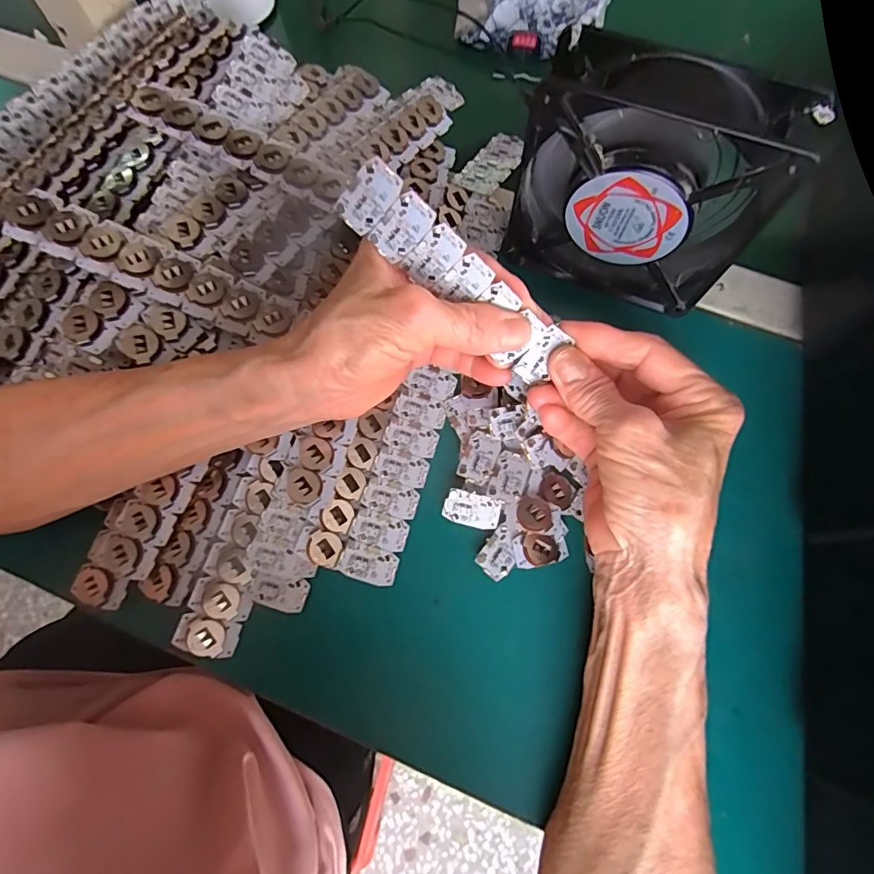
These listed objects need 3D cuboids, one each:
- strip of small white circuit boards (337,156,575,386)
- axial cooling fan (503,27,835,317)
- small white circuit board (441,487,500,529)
[{"bbox_3d":[0.011,-0.071,0.221,0.120,0.029,0.008,37,33,-20],"label":"strip of small white circuit boards"},{"bbox_3d":[0.106,-0.129,0.262,0.121,0.122,0.042,19,75,6],"label":"axial cooling fan"},{"bbox_3d":[0.019,0.039,0.265,0.031,0.004,0.017,14,94,4],"label":"small white circuit board"}]

